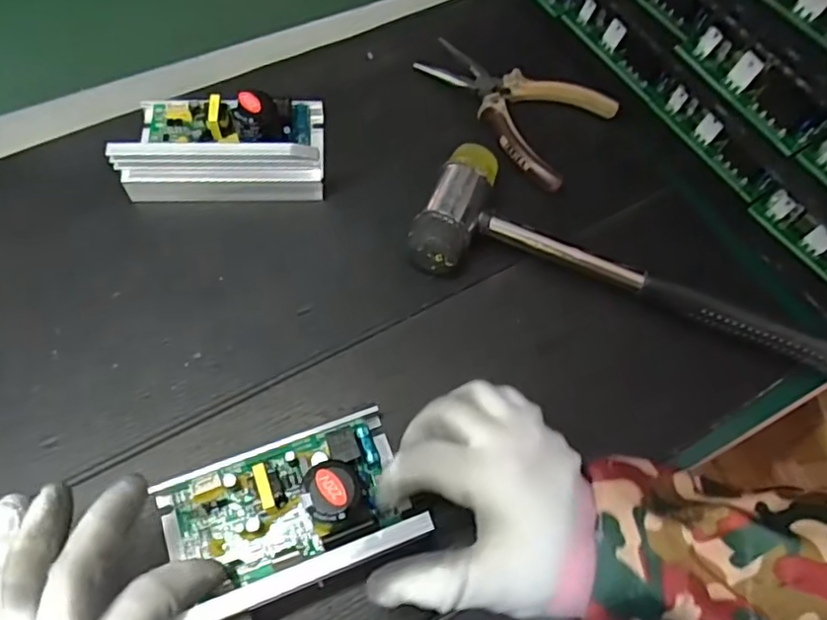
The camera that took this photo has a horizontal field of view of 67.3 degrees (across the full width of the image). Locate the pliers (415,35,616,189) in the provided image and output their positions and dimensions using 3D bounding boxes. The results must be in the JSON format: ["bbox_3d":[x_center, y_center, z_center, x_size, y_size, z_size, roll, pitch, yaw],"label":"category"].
[{"bbox_3d":[0.070,-0.158,0.469,0.141,0.015,0.090,34,65,12],"label":"pliers"}]

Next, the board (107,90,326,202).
[{"bbox_3d":[-0.129,-0.120,0.423,0.130,0.054,0.086,-1,63,-5],"label":"board"}]

